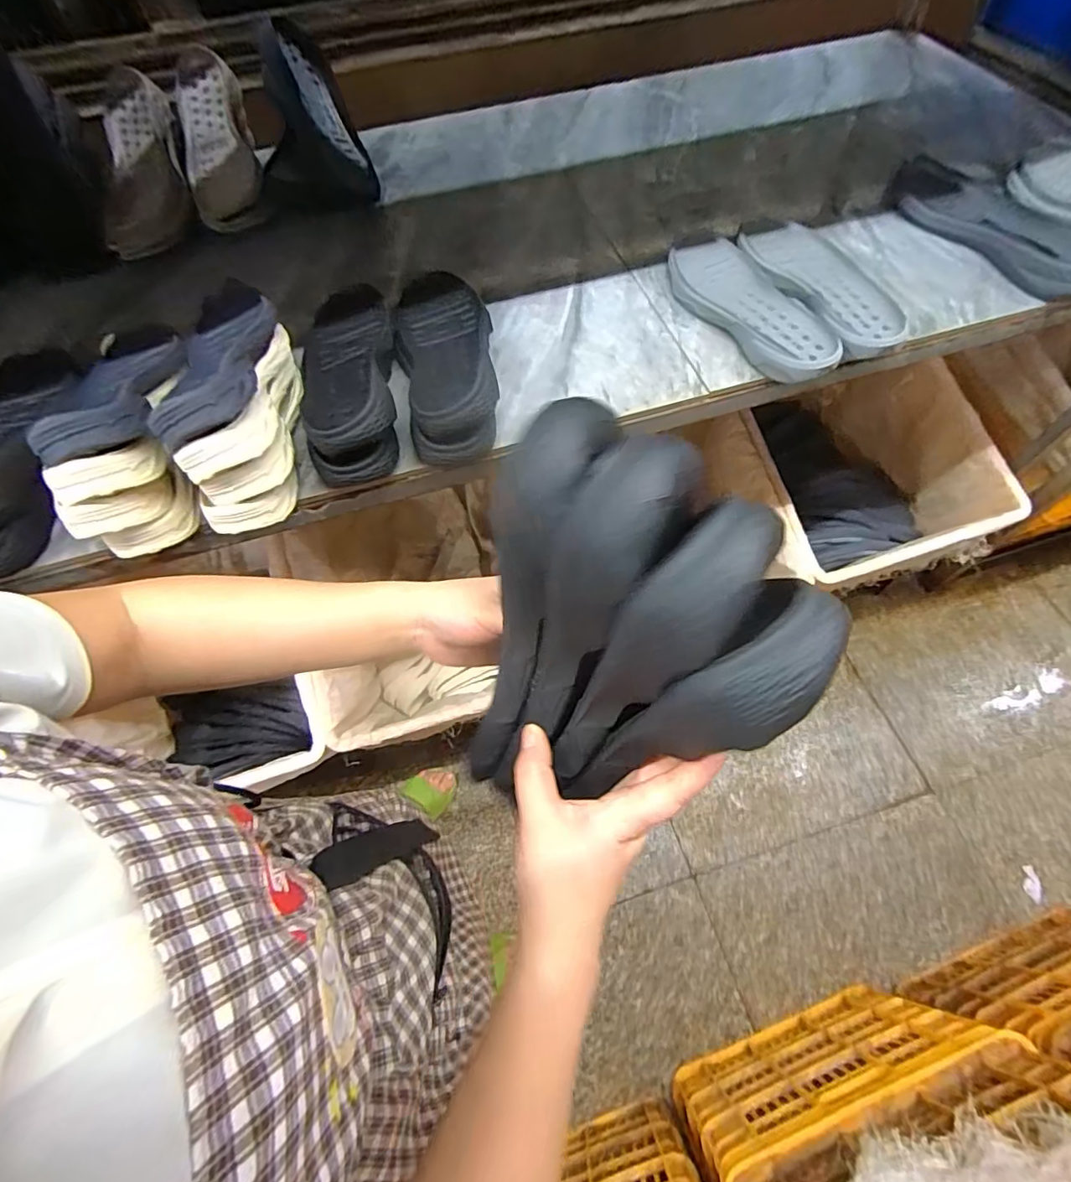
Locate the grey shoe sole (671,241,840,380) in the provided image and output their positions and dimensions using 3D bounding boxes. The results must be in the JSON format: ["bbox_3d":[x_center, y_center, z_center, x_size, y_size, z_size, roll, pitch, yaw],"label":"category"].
[{"bbox_3d":[0.256,-0.339,0.639,0.099,0.035,0.264,-23,63,-10],"label":"grey shoe sole"}]

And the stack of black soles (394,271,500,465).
[{"bbox_3d":[-0.102,-0.271,0.597,0.110,0.086,0.292,-15,62,-5],"label":"stack of black soles"}]

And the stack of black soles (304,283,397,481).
[{"bbox_3d":[-0.205,-0.246,0.588,0.106,0.092,0.285,-14,62,-5],"label":"stack of black soles"}]

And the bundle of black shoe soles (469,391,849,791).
[{"bbox_3d":[0.040,0.032,0.299,0.172,0.242,0.090,35,45,16],"label":"bundle of black shoe soles"}]

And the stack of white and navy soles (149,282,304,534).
[{"bbox_3d":[-0.305,-0.205,0.545,0.105,0.142,0.276,-16,62,-6],"label":"stack of white and navy soles"}]

